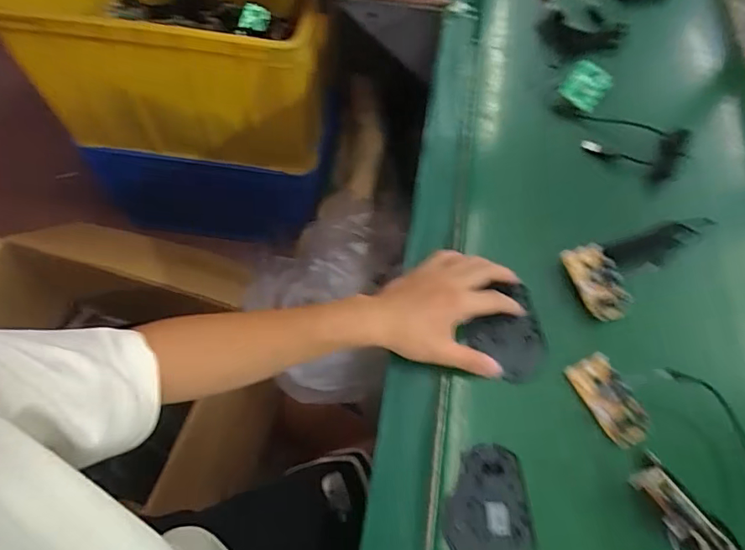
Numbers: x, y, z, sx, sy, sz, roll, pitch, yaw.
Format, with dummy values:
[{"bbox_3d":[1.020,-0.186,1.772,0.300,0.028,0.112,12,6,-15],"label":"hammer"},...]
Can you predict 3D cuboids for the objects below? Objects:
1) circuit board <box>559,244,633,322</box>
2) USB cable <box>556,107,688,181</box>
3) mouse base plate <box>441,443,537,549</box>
[{"bbox_3d":[0.242,0.006,0.514,0.046,0.017,0.084,-18,62,-12],"label":"circuit board"},{"bbox_3d":[0.321,-0.184,0.629,0.177,0.047,0.085,24,62,11],"label":"USB cable"},{"bbox_3d":[0.099,0.207,0.410,0.073,0.010,0.110,-1,60,-2],"label":"mouse base plate"}]

